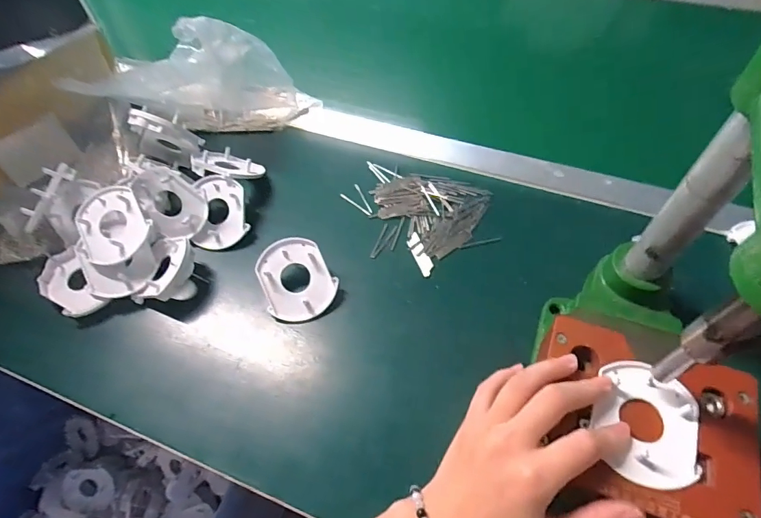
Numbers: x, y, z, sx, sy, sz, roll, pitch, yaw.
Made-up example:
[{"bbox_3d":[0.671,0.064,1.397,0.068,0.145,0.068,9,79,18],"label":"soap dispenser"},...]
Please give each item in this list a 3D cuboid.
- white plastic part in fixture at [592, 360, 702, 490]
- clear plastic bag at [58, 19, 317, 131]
[{"bbox_3d":[0.156,0.095,0.257,0.056,0.011,0.066,14,58,12],"label":"white plastic part in fixture"},{"bbox_3d":[-0.181,-0.176,0.463,0.213,0.127,0.076,-32,61,-17],"label":"clear plastic bag"}]

